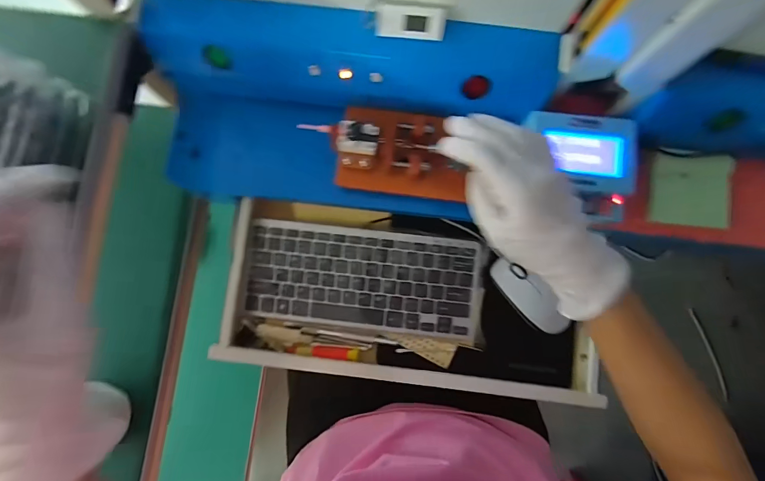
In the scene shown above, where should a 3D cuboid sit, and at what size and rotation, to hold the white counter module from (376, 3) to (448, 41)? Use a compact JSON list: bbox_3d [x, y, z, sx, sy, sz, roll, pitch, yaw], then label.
[{"bbox_3d":[0.026,-0.194,0.327,0.057,0.026,0.013,5,38,1],"label":"white counter module"}]

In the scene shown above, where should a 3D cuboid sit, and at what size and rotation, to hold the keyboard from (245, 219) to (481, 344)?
[{"bbox_3d":[-0.025,0.047,0.447,0.275,0.018,0.117,7,83,1],"label":"keyboard"}]

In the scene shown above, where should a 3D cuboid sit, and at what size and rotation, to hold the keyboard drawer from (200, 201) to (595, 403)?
[{"bbox_3d":[0.035,0.072,0.447,0.432,0.056,0.197,8,83,1],"label":"keyboard drawer"}]

